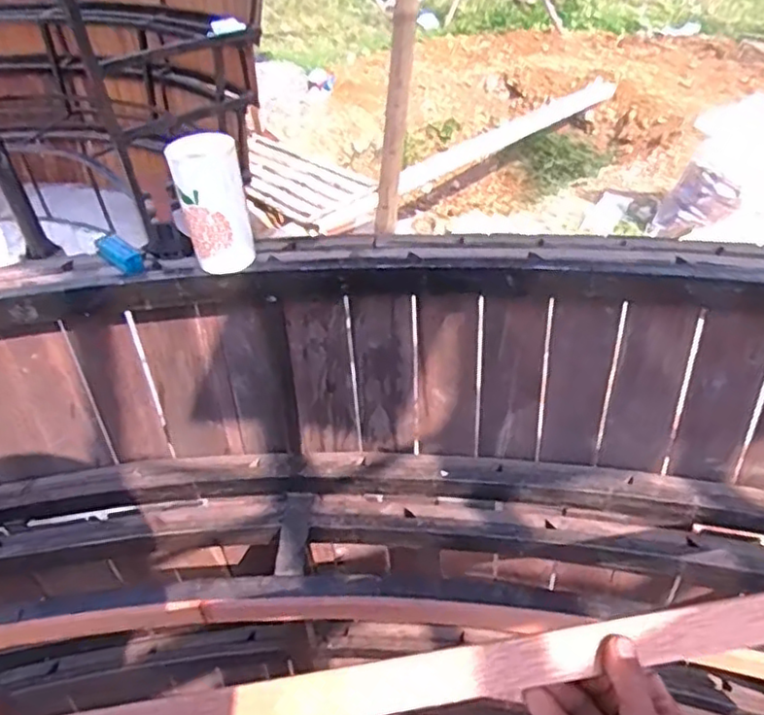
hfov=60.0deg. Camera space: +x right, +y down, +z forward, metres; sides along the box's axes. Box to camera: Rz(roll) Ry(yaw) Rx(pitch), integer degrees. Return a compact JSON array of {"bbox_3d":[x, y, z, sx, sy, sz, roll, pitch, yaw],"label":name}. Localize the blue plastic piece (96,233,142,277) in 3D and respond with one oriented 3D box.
[{"bbox_3d":[-0.302,-0.120,0.763,0.075,0.024,0.027,30,52,34],"label":"blue plastic piece"}]

